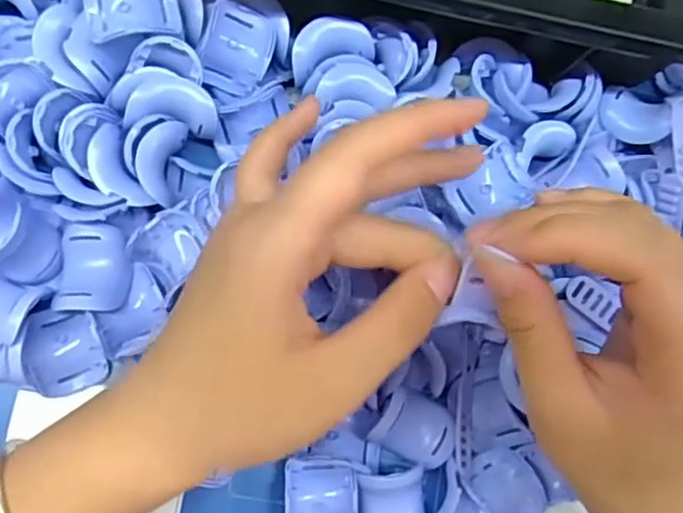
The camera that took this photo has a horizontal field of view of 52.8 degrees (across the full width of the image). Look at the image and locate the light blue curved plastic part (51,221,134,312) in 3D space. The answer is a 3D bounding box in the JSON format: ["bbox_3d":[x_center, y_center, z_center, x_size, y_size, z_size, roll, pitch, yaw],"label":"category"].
[{"bbox_3d":[-0.105,0.004,0.293,0.031,0.015,0.037,1,79,-8],"label":"light blue curved plastic part"}]

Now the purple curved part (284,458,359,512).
[{"bbox_3d":[-0.009,0.106,0.296,0.031,0.009,0.035,1,79,-8],"label":"purple curved part"}]

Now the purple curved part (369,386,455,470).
[{"bbox_3d":[0.033,0.075,0.300,0.035,0.017,0.026,29,77,-2],"label":"purple curved part"}]

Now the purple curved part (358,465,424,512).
[{"bbox_3d":[0.023,0.109,0.296,0.028,0.013,0.034,-4,80,-9],"label":"purple curved part"}]

